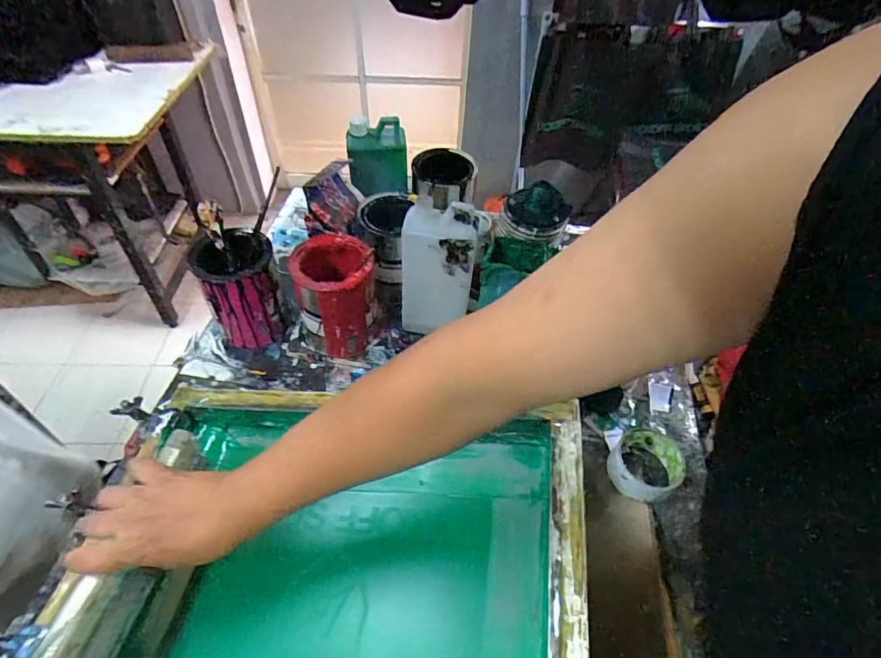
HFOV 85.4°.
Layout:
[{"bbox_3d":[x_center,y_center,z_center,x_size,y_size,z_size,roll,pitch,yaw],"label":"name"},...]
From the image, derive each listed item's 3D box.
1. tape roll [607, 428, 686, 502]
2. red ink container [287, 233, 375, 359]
[{"bbox_3d":[0.263,0.174,0.615,0.083,0.058,0.084,2,49,-2],"label":"tape roll"},{"bbox_3d":[-0.148,-0.042,0.684,0.106,0.150,0.105,-10,51,-11],"label":"red ink container"}]

